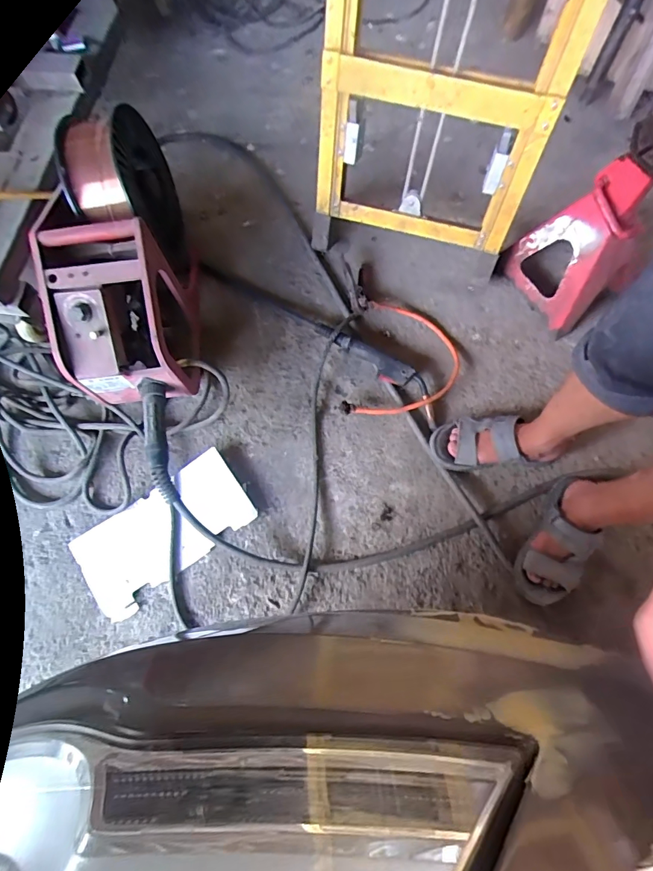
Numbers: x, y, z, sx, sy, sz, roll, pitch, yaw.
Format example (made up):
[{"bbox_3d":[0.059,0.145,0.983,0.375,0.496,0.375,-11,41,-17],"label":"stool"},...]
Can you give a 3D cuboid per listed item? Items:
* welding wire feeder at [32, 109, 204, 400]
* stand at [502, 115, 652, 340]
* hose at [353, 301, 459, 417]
[{"bbox_3d":[-0.398,-0.334,0.877,0.209,0.293,0.495,-9,73,0],"label":"welding wire feeder"},{"bbox_3d":[0.523,-0.400,0.867,0.172,0.365,0.236,-40,75,-9],"label":"stand"},{"bbox_3d":[0.184,-0.165,0.956,0.210,0.054,0.284,10,72,5],"label":"hose"}]

